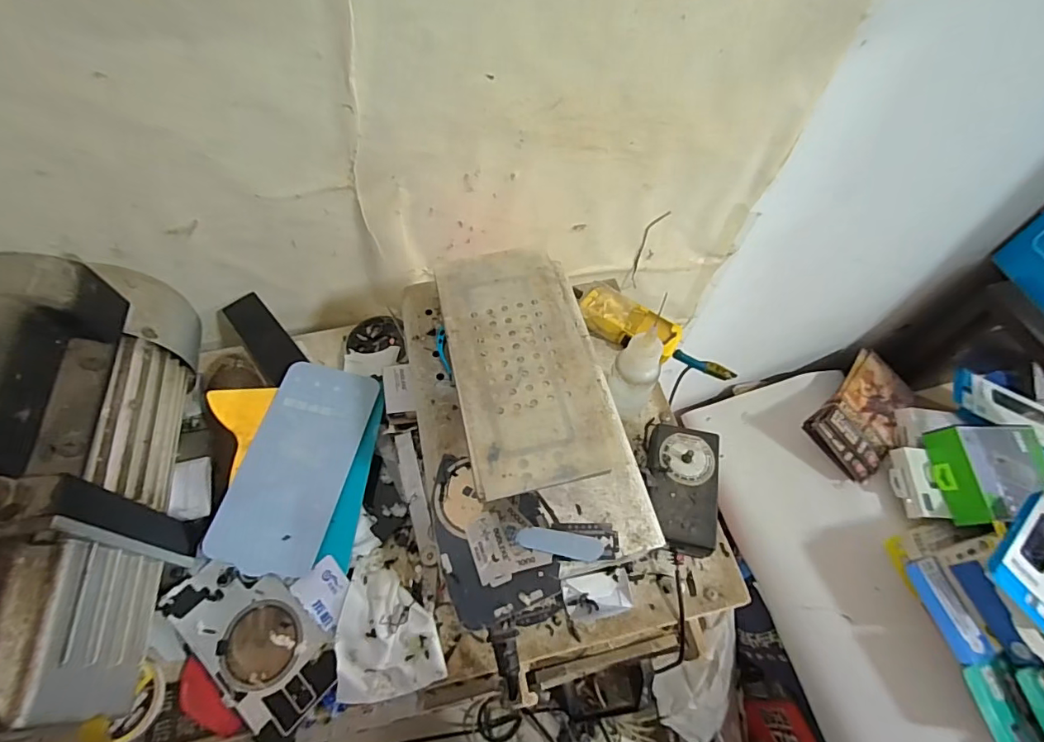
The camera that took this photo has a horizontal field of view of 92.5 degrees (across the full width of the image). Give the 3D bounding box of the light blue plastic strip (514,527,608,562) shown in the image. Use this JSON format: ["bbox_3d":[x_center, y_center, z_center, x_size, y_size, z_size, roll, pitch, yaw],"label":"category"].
[{"bbox_3d":[0.023,0.103,0.298,0.050,0.004,0.014,9,62,9],"label":"light blue plastic strip"}]

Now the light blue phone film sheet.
[{"bbox_3d":[-0.173,0.070,0.389,0.078,0.008,0.160,12,62,2],"label":"light blue phone film sheet"}]

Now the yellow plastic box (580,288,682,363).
[{"bbox_3d":[0.098,-0.044,0.452,0.088,0.022,0.040,28,61,14],"label":"yellow plastic box"}]

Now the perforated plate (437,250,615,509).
[{"bbox_3d":[0.000,-0.011,0.309,0.085,0.004,0.167,-12,60,-5],"label":"perforated plate"}]

